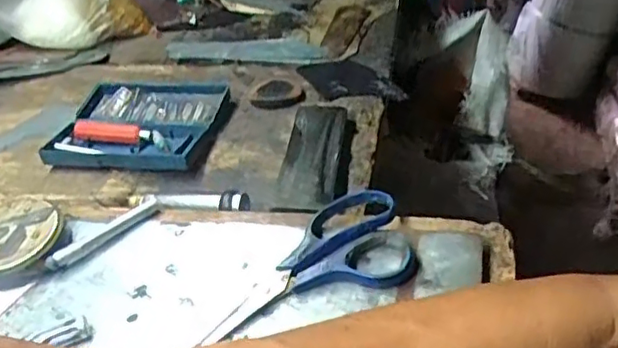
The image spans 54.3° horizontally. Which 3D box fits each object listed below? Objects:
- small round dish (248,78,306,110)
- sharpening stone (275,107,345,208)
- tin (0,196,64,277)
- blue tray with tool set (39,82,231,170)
[{"bbox_3d":[-0.034,-0.087,0.645,0.060,0.007,0.054,13,44,18],"label":"small round dish"},{"bbox_3d":[0.004,-0.022,0.553,0.052,0.013,0.154,4,42,8],"label":"sharpening stone"},{"bbox_3d":[-0.228,0.051,0.468,0.073,0.027,0.080,-2,41,2],"label":"tin"},{"bbox_3d":[-0.173,-0.049,0.614,0.155,0.026,0.129,7,42,11],"label":"blue tray with tool set"}]

